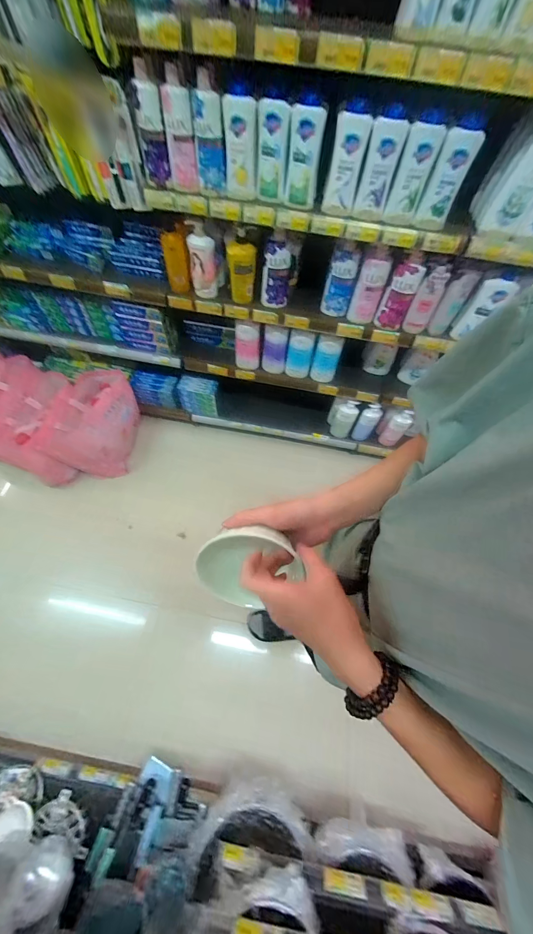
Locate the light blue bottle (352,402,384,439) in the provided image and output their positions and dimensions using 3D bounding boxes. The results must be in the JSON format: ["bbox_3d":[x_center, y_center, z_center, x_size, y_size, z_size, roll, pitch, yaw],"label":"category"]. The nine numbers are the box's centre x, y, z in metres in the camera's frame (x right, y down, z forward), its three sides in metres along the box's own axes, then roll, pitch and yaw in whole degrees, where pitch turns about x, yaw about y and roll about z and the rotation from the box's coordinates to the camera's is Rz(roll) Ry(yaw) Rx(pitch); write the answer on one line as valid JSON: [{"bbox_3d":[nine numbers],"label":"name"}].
[{"bbox_3d":[0.489,-0.215,1.481,0.086,0.231,0.068,33,64,14],"label":"light blue bottle"}]

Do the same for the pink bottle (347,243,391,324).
[{"bbox_3d":[0.328,-0.567,0.966,0.084,0.209,0.053,23,62,9],"label":"pink bottle"}]

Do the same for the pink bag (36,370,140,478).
[{"bbox_3d":[-0.802,-0.212,1.472,0.277,0.317,0.473,11,61,3],"label":"pink bag"}]

